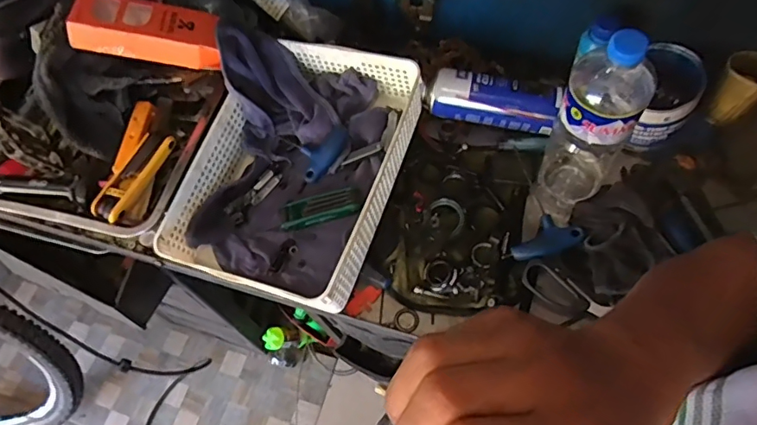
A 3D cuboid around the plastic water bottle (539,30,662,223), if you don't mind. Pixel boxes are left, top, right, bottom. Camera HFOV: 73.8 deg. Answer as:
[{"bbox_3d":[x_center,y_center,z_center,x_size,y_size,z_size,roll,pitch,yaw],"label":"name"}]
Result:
[{"bbox_3d":[0.235,-0.094,0.558,0.079,0.272,0.098,30,72,20],"label":"plastic water bottle"}]

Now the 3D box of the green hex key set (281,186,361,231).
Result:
[{"bbox_3d":[-0.075,-0.007,0.658,0.107,0.016,0.034,-16,62,11],"label":"green hex key set"}]

